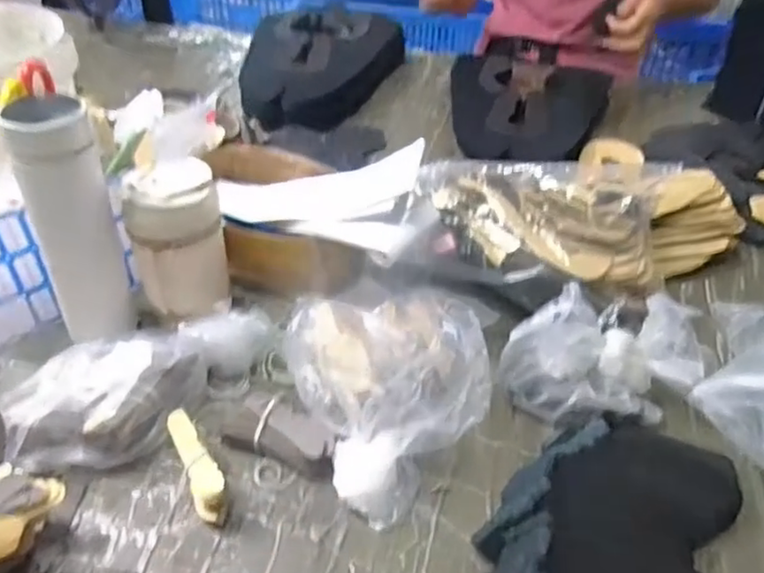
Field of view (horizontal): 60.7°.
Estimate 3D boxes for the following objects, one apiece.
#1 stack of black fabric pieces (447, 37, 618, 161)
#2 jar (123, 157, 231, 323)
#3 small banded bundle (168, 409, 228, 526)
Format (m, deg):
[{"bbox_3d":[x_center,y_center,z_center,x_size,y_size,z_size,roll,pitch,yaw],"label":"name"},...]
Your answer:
[{"bbox_3d":[0.234,-0.310,1.016,0.250,0.051,0.364,4,40,2],"label":"stack of black fabric pieces"},{"bbox_3d":[-0.187,-0.040,0.597,0.084,0.127,0.071,-9,41,-14],"label":"jar"},{"bbox_3d":[-0.142,0.135,0.499,0.023,0.029,0.093,-22,60,-22],"label":"small banded bundle"}]

